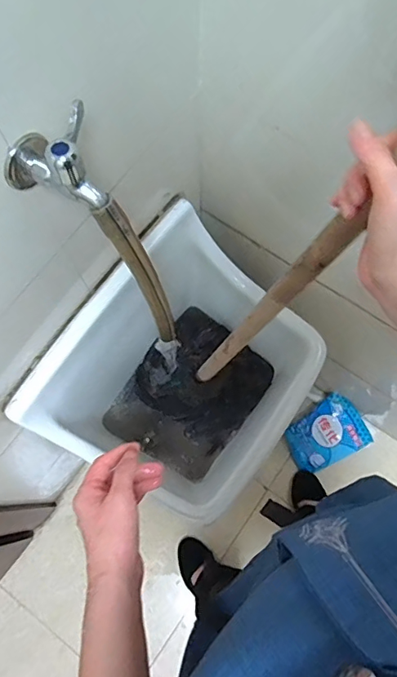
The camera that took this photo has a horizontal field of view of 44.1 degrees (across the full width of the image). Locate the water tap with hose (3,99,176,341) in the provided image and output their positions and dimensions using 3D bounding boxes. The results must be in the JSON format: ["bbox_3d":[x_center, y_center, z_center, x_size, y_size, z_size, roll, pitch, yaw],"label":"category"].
[{"bbox_3d":[-0.077,-0.092,0.543,0.101,0.326,0.075,30,73,36],"label":"water tap with hose"}]

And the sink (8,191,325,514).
[{"bbox_3d":[-0.009,0.068,0.889,0.367,0.312,0.432,30,75,9],"label":"sink"}]

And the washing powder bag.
[{"bbox_3d":[0.349,0.258,1.344,0.214,0.038,0.158,-25,74,-7],"label":"washing powder bag"}]

